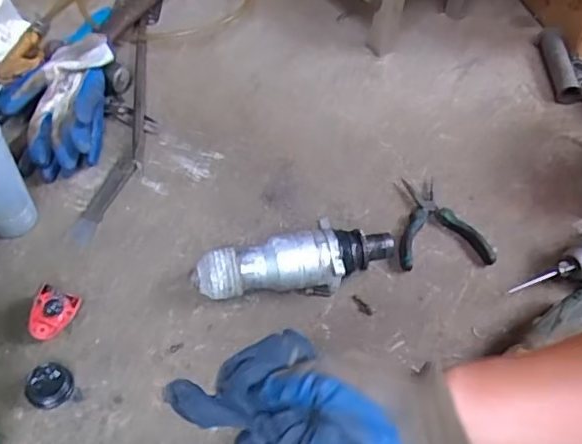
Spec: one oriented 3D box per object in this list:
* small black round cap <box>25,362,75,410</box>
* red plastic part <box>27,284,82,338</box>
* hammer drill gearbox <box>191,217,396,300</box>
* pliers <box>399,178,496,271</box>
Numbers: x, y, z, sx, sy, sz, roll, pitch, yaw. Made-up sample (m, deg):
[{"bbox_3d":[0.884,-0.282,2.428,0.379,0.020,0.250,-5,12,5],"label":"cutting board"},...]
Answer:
[{"bbox_3d":[-0.230,0.155,0.531,0.036,0.018,0.042,22,54,13],"label":"small black round cap"},{"bbox_3d":[-0.244,0.094,0.573,0.035,0.034,0.049,14,52,7],"label":"red plastic part"},{"bbox_3d":[0.005,0.044,0.619,0.219,0.061,0.068,-4,52,-7],"label":"hammer drill gearbox"},{"bbox_3d":[0.178,-0.004,0.695,0.113,0.018,0.134,-4,52,-7],"label":"pliers"}]

